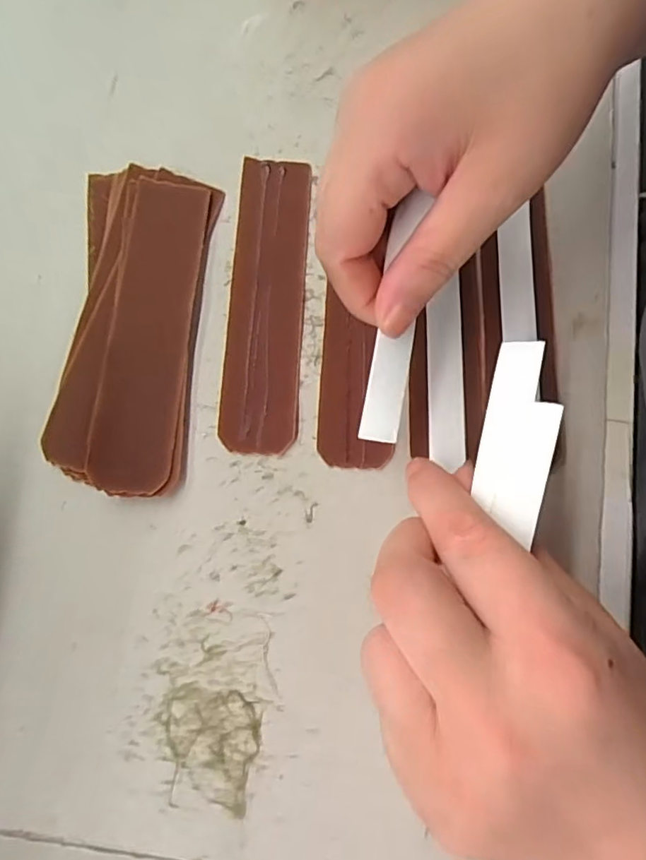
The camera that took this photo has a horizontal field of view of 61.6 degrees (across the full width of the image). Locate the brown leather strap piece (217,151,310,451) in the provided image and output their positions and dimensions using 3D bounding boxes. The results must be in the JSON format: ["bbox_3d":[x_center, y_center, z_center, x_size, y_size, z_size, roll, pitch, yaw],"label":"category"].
[{"bbox_3d":[-0.025,-0.059,0.238,0.032,0.004,0.138,2,77,-1],"label":"brown leather strap piece"}]

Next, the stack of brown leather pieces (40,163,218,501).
[{"bbox_3d":[-0.081,-0.047,0.232,0.055,0.008,0.144,5,77,0],"label":"stack of brown leather pieces"}]

